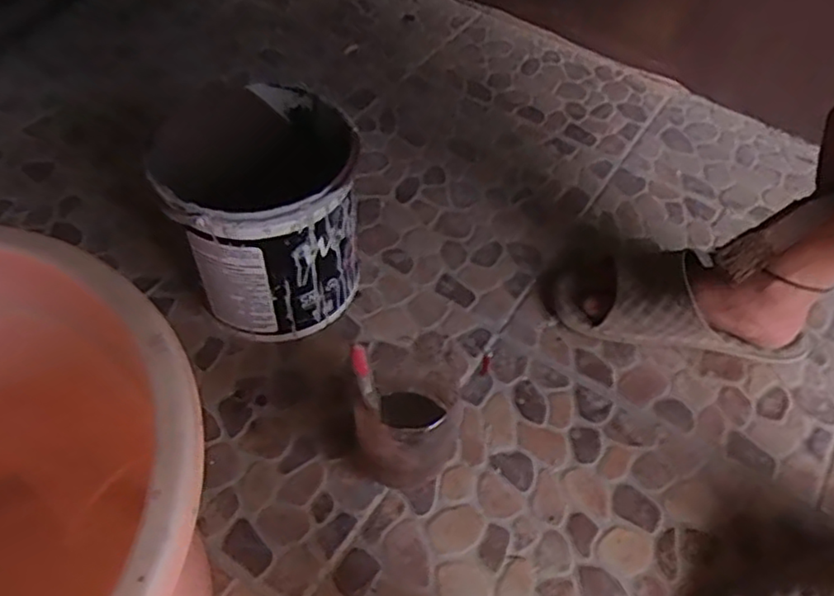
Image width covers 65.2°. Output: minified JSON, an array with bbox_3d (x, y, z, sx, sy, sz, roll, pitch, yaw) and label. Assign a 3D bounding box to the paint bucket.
[{"bbox_3d":[-0.154,-0.084,0.660,0.168,0.194,0.188,-21,57,-18],"label":"paint bucket"}]

